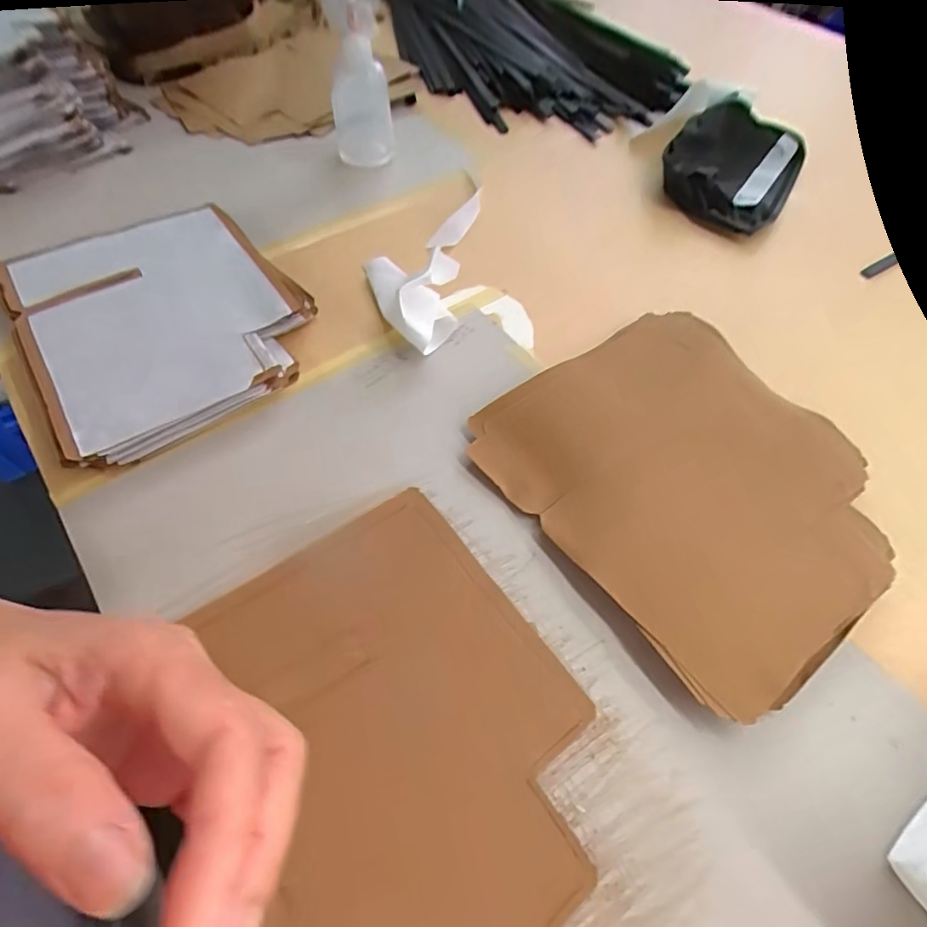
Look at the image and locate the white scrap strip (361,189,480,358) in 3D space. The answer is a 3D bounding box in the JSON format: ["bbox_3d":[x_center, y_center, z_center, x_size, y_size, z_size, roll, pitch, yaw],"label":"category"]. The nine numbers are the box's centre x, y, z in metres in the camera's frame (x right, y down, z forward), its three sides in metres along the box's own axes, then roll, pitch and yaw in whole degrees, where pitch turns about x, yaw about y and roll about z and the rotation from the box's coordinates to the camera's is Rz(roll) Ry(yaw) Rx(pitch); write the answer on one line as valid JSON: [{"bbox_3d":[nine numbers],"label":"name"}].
[{"bbox_3d":[-0.045,-0.208,0.491,0.096,0.049,0.237,8,59,2],"label":"white scrap strip"}]

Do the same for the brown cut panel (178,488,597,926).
[{"bbox_3d":[-0.037,0.148,0.293,0.189,0.005,0.242,-30,65,-21],"label":"brown cut panel"}]

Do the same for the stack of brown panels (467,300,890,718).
[{"bbox_3d":[0.170,0.005,0.375,0.235,0.032,0.265,-33,66,-20],"label":"stack of brown panels"}]

